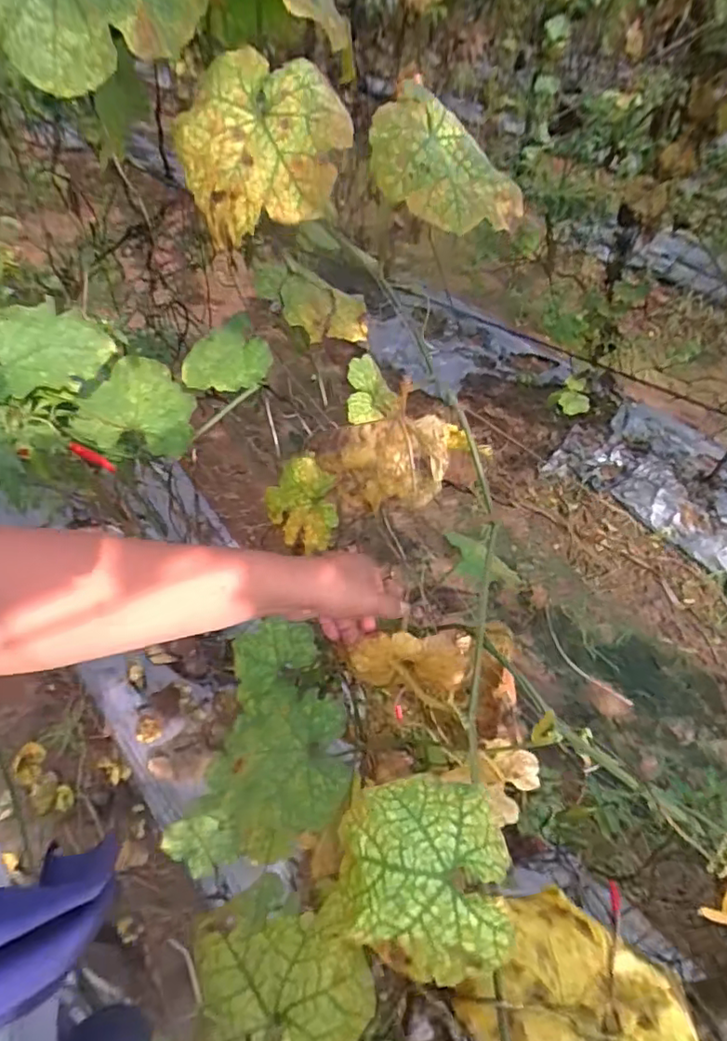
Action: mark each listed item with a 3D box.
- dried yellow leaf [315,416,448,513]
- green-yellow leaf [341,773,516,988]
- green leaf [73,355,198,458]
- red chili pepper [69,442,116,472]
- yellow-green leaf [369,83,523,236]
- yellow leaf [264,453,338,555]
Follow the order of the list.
[{"bbox_3d":[0.011,-0.036,0.385,0.096,0.020,0.056,-4,87,28],"label":"dried yellow leaf"},{"bbox_3d":[0.028,0.167,0.283,0.076,0.028,0.077,4,48,2],"label":"green-yellow leaf"},{"bbox_3d":[-0.213,-0.105,0.568,0.104,0.043,0.107,-1,48,-3],"label":"green leaf"},{"bbox_3d":[-0.214,-0.050,0.470,0.010,0.041,0.005,-38,50,11],"label":"red chili pepper"},{"bbox_3d":[0.050,-0.208,0.357,0.098,0.021,0.089,40,59,-14],"label":"yellow-green leaf"},{"bbox_3d":[-0.058,-0.016,0.583,0.077,0.008,0.091,-51,60,15],"label":"yellow leaf"}]

